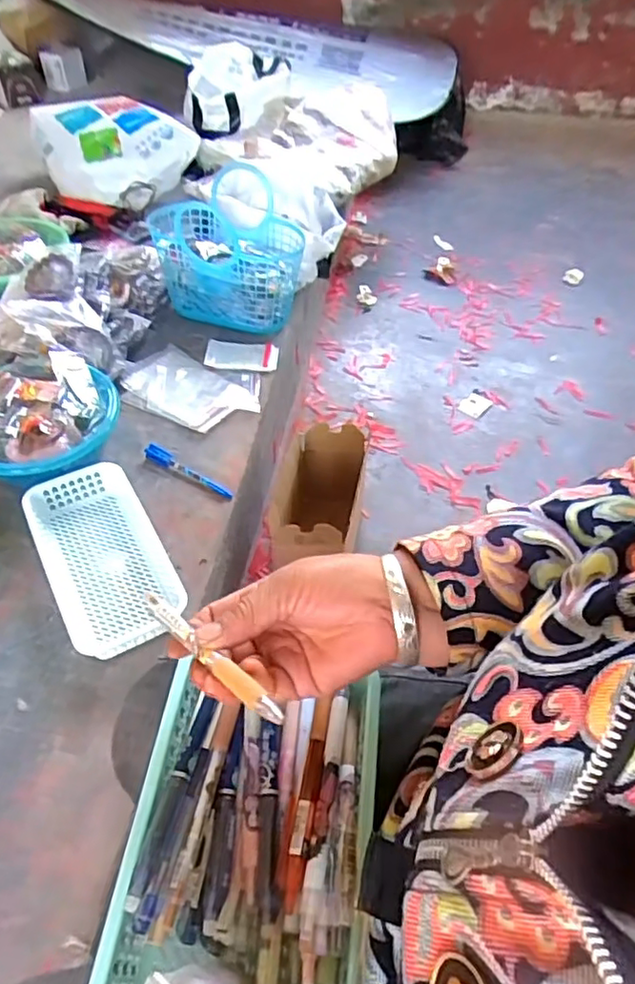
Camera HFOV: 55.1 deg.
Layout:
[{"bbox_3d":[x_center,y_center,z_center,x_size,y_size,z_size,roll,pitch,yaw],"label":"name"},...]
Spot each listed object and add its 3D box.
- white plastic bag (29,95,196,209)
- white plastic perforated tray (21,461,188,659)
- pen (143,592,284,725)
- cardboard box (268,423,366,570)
[{"bbox_3d":[-0.492,-0.852,1.481,0.335,0.087,0.332,-20,56,-15],"label":"white plastic bag"},{"bbox_3d":[-0.268,0.079,0.768,0.140,0.039,0.271,-25,58,-18],"label":"white plastic perforated tray"},{"bbox_3d":[-0.058,0.083,0.314,0.011,0.007,0.124,-39,41,-26],"label":"pen"},{"bbox_3d":[0.000,0.036,0.982,0.106,0.214,0.222,10,54,6],"label":"cardboard box"}]

